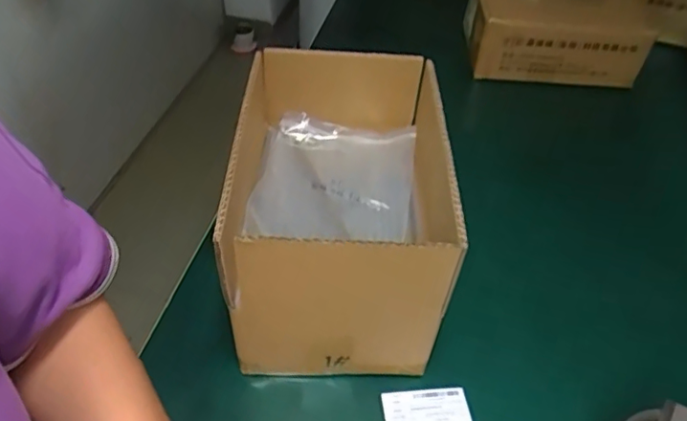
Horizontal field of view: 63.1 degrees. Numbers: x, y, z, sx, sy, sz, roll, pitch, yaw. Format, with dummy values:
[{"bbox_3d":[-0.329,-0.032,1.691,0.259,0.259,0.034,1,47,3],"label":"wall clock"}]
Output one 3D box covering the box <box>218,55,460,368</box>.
[{"bbox_3d":[-0.006,-0.005,0.557,0.193,0.187,0.280,3,46,-1],"label":"box"}]

